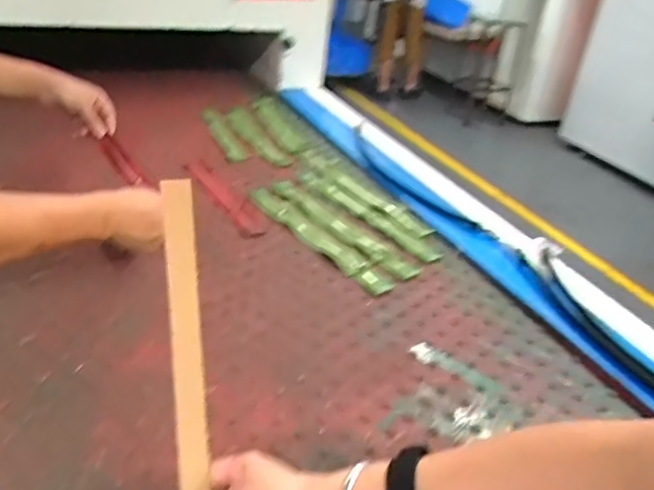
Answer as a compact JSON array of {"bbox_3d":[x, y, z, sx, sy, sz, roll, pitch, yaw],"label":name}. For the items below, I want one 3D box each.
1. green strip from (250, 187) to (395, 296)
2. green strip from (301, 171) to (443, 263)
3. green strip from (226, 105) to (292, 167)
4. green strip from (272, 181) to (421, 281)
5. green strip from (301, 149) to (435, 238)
[{"bbox_3d":[-0.016,-0.014,0.940,0.045,0.018,0.323,-19,39,-35],"label":"green strip"},{"bbox_3d":[0.061,-0.057,1.037,0.045,0.011,0.336,-17,38,-36],"label":"green strip"},{"bbox_3d":[-0.149,-0.234,1.277,0.073,0.034,0.280,-10,34,-27],"label":"green strip"},{"bbox_3d":[0.019,-0.034,0.975,0.045,0.008,0.341,-18,38,-35],"label":"green strip"},{"bbox_3d":[0.062,-0.104,1.105,0.047,0.008,0.366,-14,36,-32],"label":"green strip"}]

